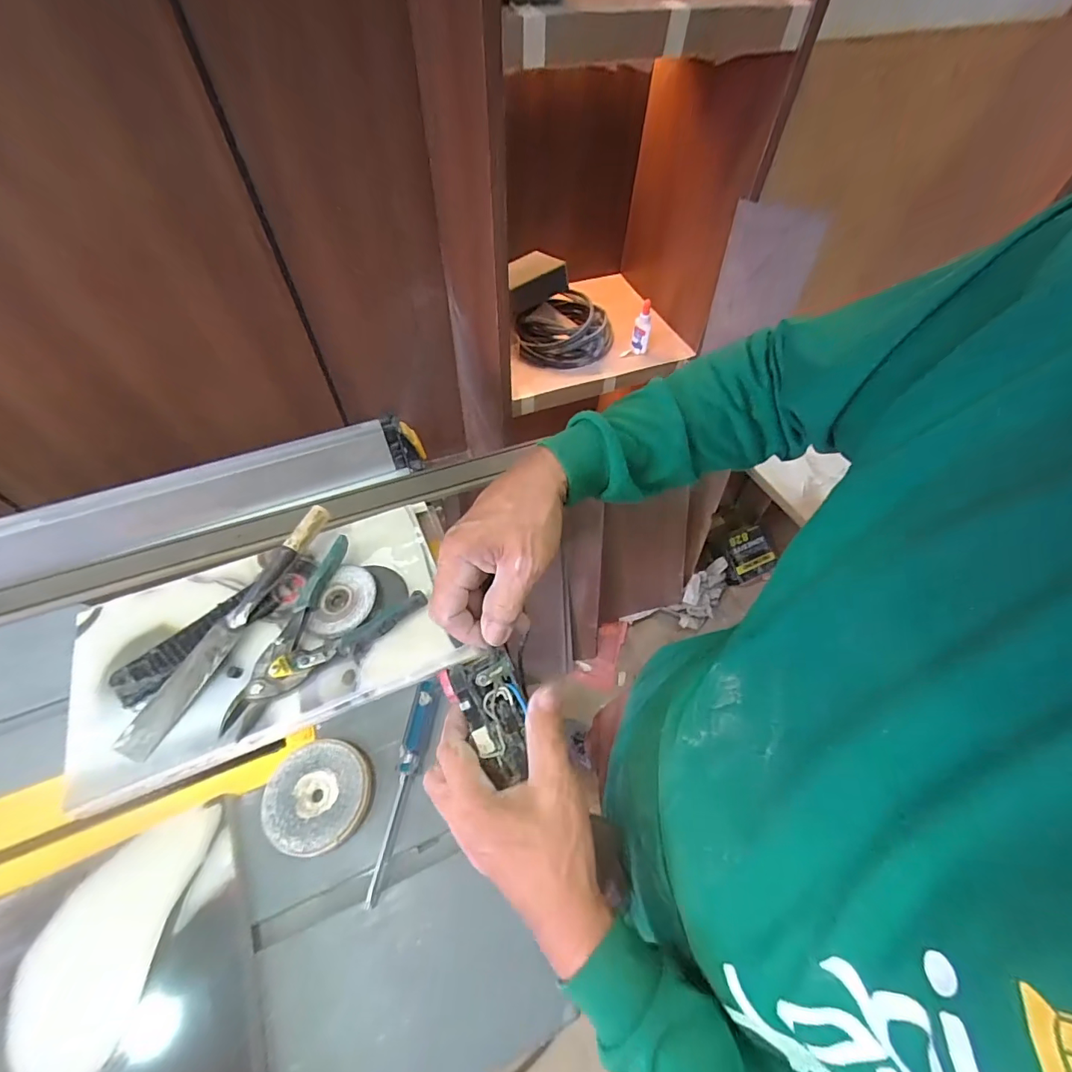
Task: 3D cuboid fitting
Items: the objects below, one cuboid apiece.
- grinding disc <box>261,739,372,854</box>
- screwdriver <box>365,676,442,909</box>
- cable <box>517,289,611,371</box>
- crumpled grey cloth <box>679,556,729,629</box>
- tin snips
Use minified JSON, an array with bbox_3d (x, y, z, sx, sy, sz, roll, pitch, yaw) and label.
[{"bbox_3d":[-0.218,0.262,0.477,0.100,0.023,0.097,1,56,-1],"label":"grinding disc"},{"bbox_3d":[-0.135,0.251,0.488,0.024,0.030,0.207,9,56,4],"label":"screwdriver"},{"bbox_3d":[0.060,-0.420,0.949,0.193,0.073,0.175,3,56,0],"label":"cable"},{"bbox_3d":[0.519,0.173,1.454,0.101,0.151,0.189,34,62,20],"label":"crumpled grey cloth"},{"bbox_3d":[-0.251,0.115,0.530,0.133,0.029,0.221,32,61,18],"label":"tin snips"}]

